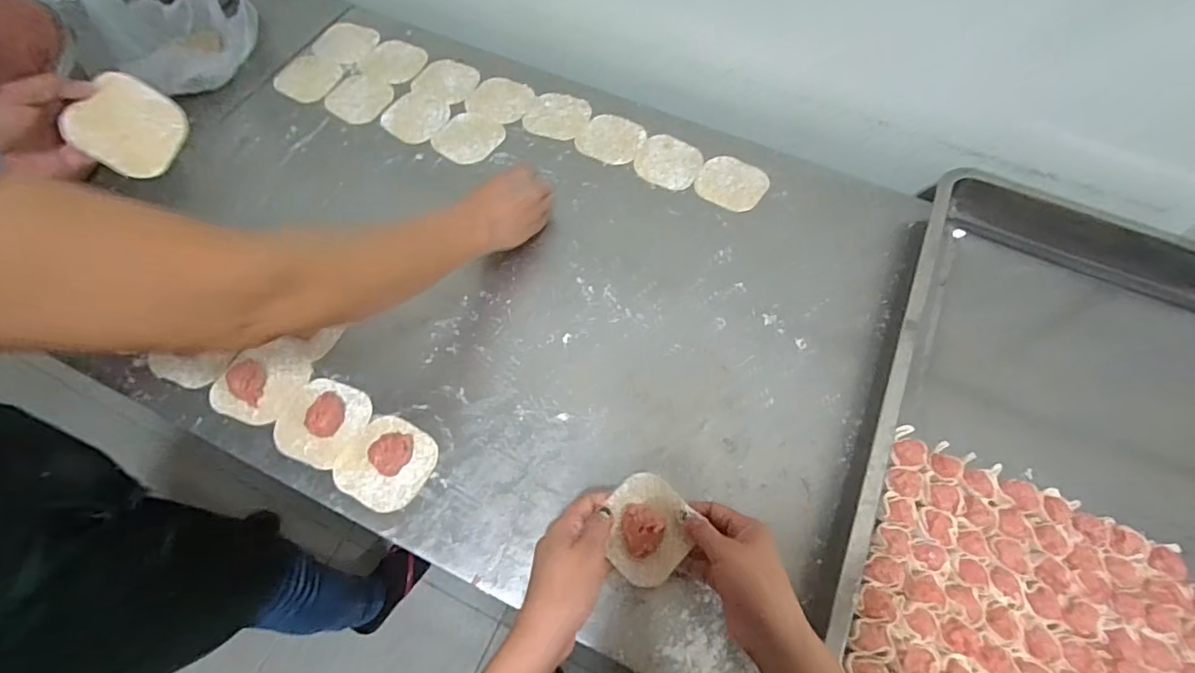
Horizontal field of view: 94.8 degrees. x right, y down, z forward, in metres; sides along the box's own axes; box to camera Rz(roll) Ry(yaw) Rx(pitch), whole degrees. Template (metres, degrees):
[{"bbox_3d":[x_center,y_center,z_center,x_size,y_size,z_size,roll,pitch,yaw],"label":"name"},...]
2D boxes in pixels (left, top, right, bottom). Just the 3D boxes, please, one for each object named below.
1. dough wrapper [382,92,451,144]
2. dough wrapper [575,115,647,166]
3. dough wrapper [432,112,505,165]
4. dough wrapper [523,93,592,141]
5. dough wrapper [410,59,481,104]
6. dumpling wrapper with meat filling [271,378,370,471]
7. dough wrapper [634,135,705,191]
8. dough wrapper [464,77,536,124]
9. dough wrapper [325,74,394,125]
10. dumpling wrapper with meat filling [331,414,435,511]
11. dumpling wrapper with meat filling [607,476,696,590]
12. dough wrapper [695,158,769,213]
[{"bbox_3d":[-0.237,-0.288,0.720,0.080,0.004,0.085,1,63,-2],"label":"dough wrapper"},{"bbox_3d":[0.019,-0.256,0.710,0.076,0.004,0.083,1,63,-2],"label":"dough wrapper"},{"bbox_3d":[-0.165,-0.256,0.703,0.076,0.004,0.084,26,65,11],"label":"dough wrapper"},{"bbox_3d":[-0.051,-0.291,0.726,0.081,0.004,0.078,1,63,-2],"label":"dough wrapper"},{"bbox_3d":[-0.206,-0.354,0.756,0.081,0.004,0.081,1,63,-2],"label":"dough wrapper"},{"bbox_3d":[-0.264,0.076,0.518,0.075,0.024,0.078,25,65,10],"label":"dumpling wrapper with meat filling"},{"bbox_3d":[0.091,-0.221,0.696,0.079,0.004,0.082,1,63,-2],"label":"dough wrapper"},{"bbox_3d":[-0.128,-0.321,0.737,0.081,0.004,0.081,1,63,-2],"label":"dough wrapper"},{"bbox_3d":[-0.318,-0.317,0.732,0.083,0.004,0.082,1,63,-2],"label":"dough wrapper"},{"bbox_3d":[-0.196,0.112,0.503,0.080,0.021,0.078,1,63,-2],"label":"dumpling wrapper with meat filling"},{"bbox_3d":[0.040,0.156,0.449,0.072,0.025,0.077,1,63,-2],"label":"dumpling wrapper with meat filling"},{"bbox_3d":[0.166,-0.190,0.682,0.082,0.011,0.071,26,65,11],"label":"dough wrapper"}]

